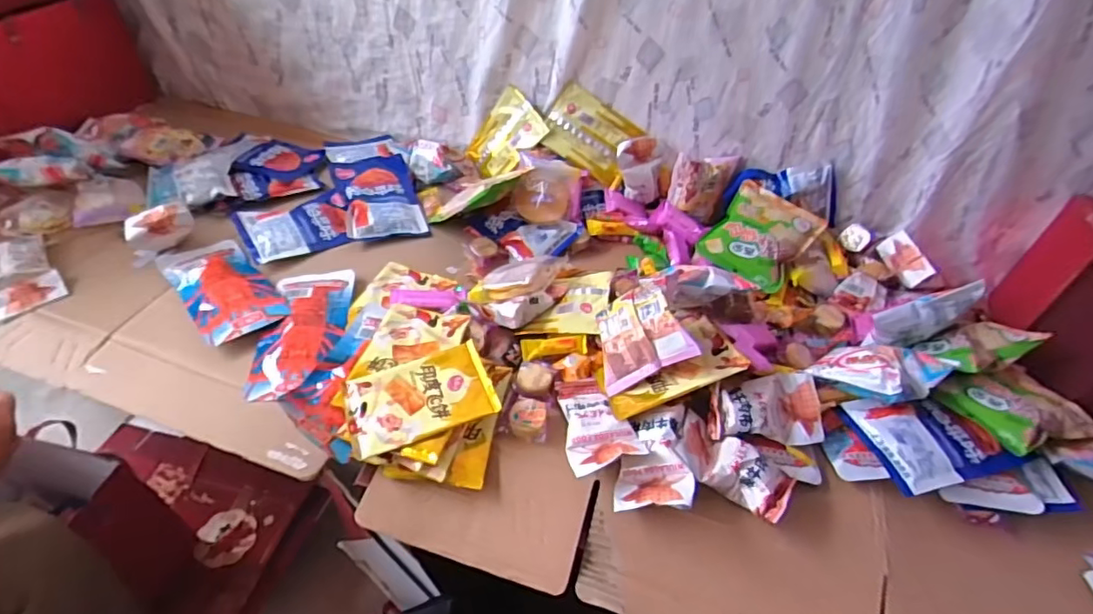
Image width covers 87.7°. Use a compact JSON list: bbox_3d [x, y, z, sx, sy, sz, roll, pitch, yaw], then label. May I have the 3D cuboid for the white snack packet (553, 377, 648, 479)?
[{"bbox_3d":[0.050,0.119,0.605,0.071,0.023,0.141,-4,28,-11],"label":"white snack packet"}]

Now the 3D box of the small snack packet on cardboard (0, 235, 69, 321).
[{"bbox_3d":[-0.660,-0.039,0.712,0.076,0.024,0.109,-30,78,-25],"label":"small snack packet on cardboard"}]

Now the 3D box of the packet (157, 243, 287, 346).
[{"bbox_3d":[-0.416,-0.028,0.728,0.092,0.018,0.207,-29,54,-33],"label":"packet"}]

